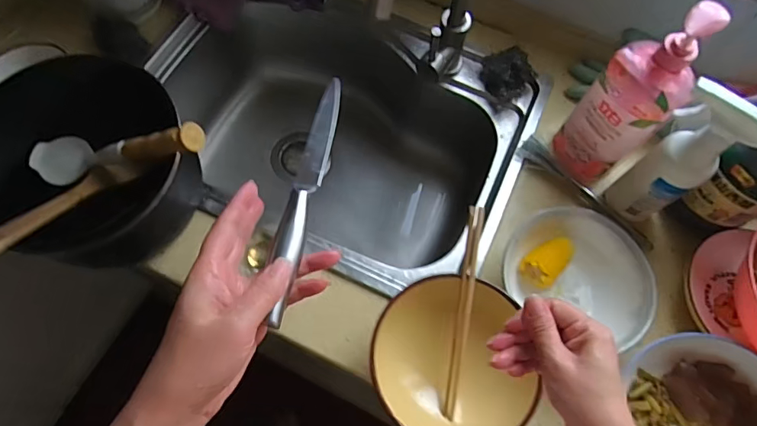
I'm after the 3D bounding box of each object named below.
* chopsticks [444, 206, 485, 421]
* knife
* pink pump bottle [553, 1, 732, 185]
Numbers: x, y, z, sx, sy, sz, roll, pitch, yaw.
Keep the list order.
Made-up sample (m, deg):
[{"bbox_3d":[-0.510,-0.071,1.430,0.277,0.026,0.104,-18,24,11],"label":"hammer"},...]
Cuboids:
[{"bbox_3d":[0.095,0.108,0.527,0.015,0.017,0.233,9,84,1],"label":"chopsticks"},{"bbox_3d":[-0.057,-0.020,0.370,0.020,0.012,0.212,11,65,2],"label":"knife"},{"bbox_3d":[0.299,-0.137,0.563,0.096,0.261,0.079,38,71,12],"label":"pink pump bottle"}]

